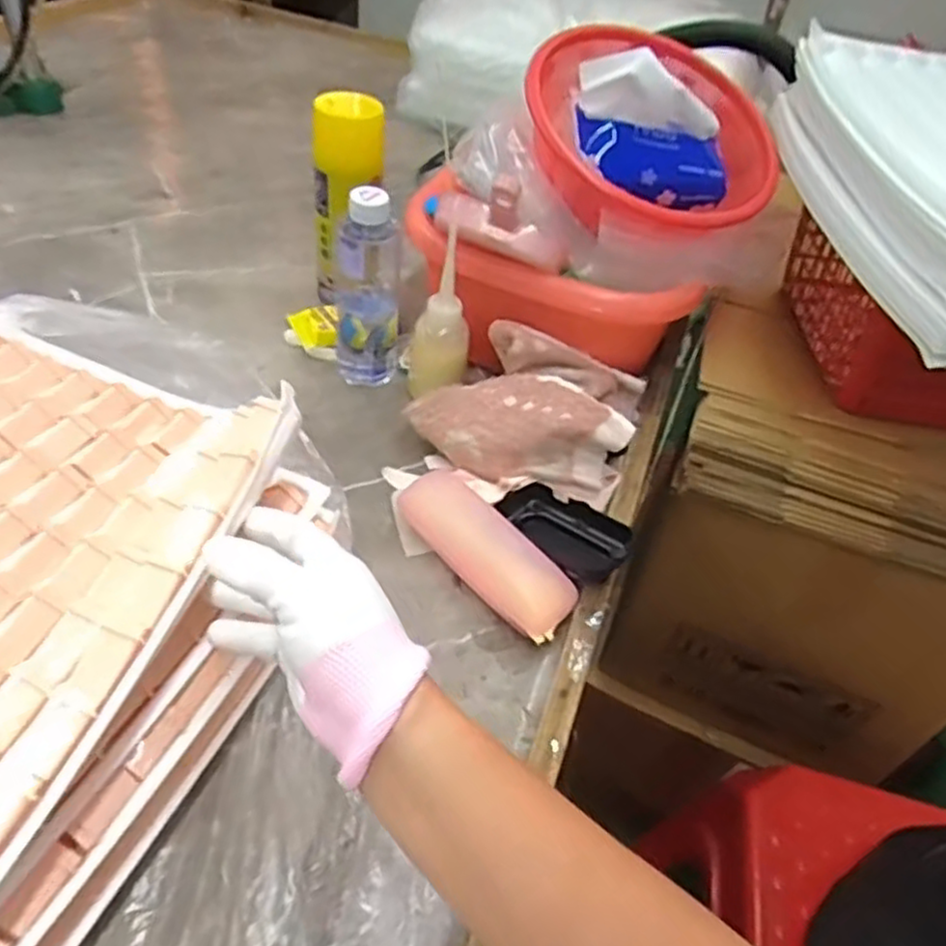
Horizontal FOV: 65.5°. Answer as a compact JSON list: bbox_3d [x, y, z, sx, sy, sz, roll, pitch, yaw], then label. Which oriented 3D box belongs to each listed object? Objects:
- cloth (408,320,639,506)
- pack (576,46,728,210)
[{"bbox_3d":[0.056,-0.061,0.634,0.171,0.073,0.165,22,46,14],"label":"cloth"},{"bbox_3d":[0.153,-0.288,0.631,0.130,0.114,0.065,-7,3,-12],"label":"pack"}]

